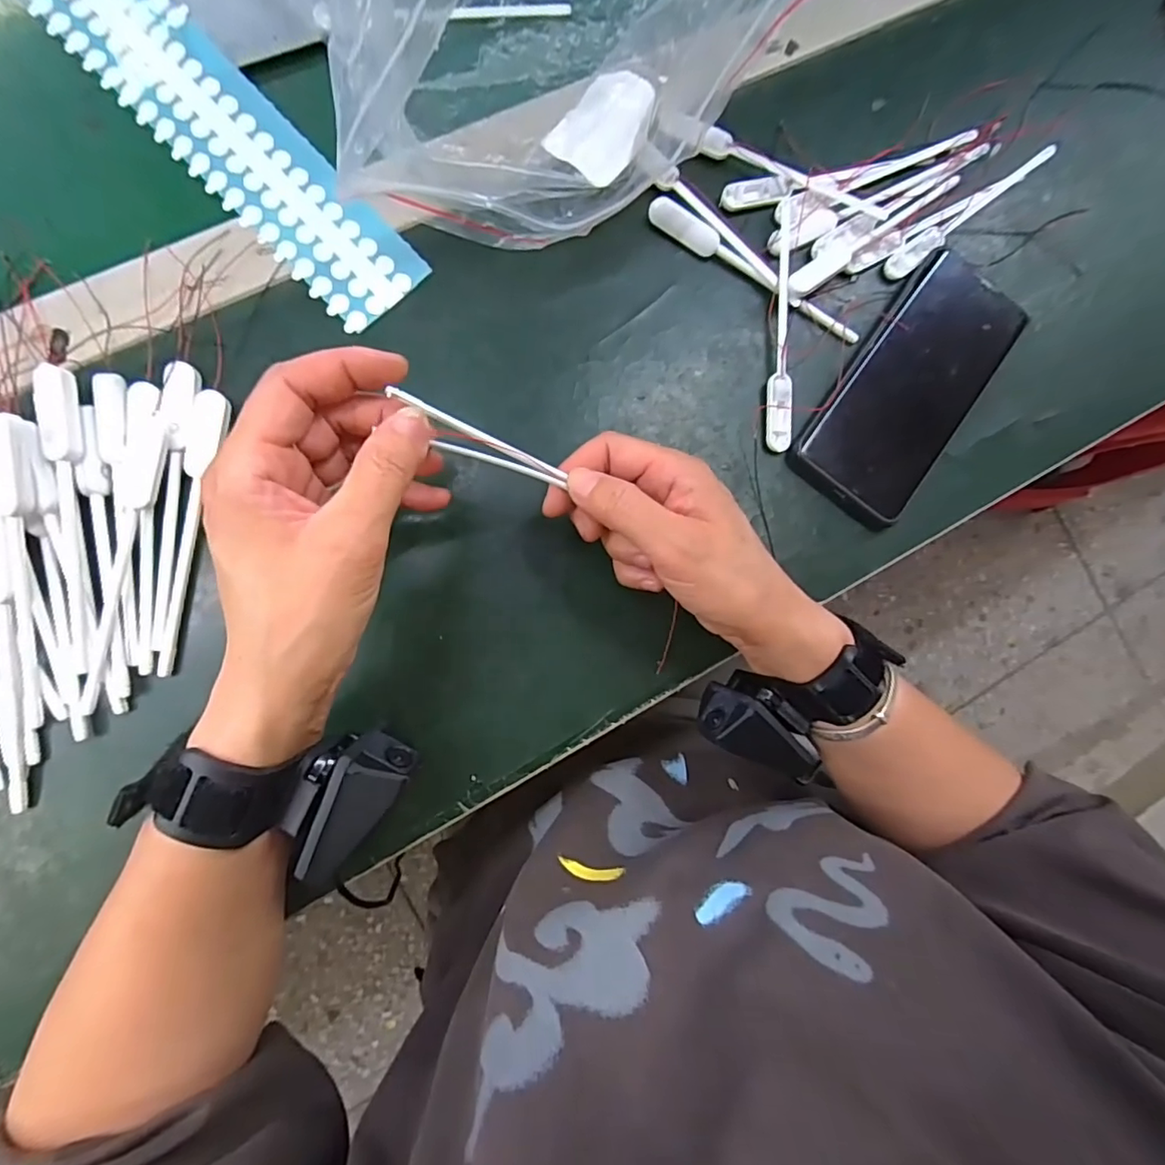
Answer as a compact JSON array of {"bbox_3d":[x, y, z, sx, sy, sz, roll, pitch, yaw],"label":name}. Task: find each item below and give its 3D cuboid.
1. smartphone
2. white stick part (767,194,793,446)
[{"bbox_3d":[0.199,-0.119,0.341,0.078,0.013,0.165,35,83,-4],"label":"smartphone"},{"bbox_3d":[0.117,-0.152,0.333,0.015,0.011,0.148,1,87,-7],"label":"white stick part"}]

